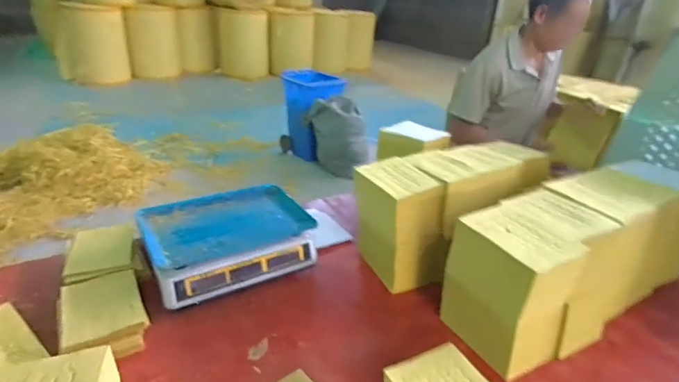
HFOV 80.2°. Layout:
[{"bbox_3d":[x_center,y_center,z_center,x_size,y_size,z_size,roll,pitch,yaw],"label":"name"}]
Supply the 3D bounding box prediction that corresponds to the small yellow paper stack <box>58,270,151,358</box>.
[{"bbox_3d":[-0.404,0.208,0.691,0.125,0.034,0.201,-13,32,-31],"label":"small yellow paper stack"}]

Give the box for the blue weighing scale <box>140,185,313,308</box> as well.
[{"bbox_3d":[-0.242,0.108,0.881,0.330,0.105,0.249,-14,32,-31],"label":"blue weighing scale"}]

